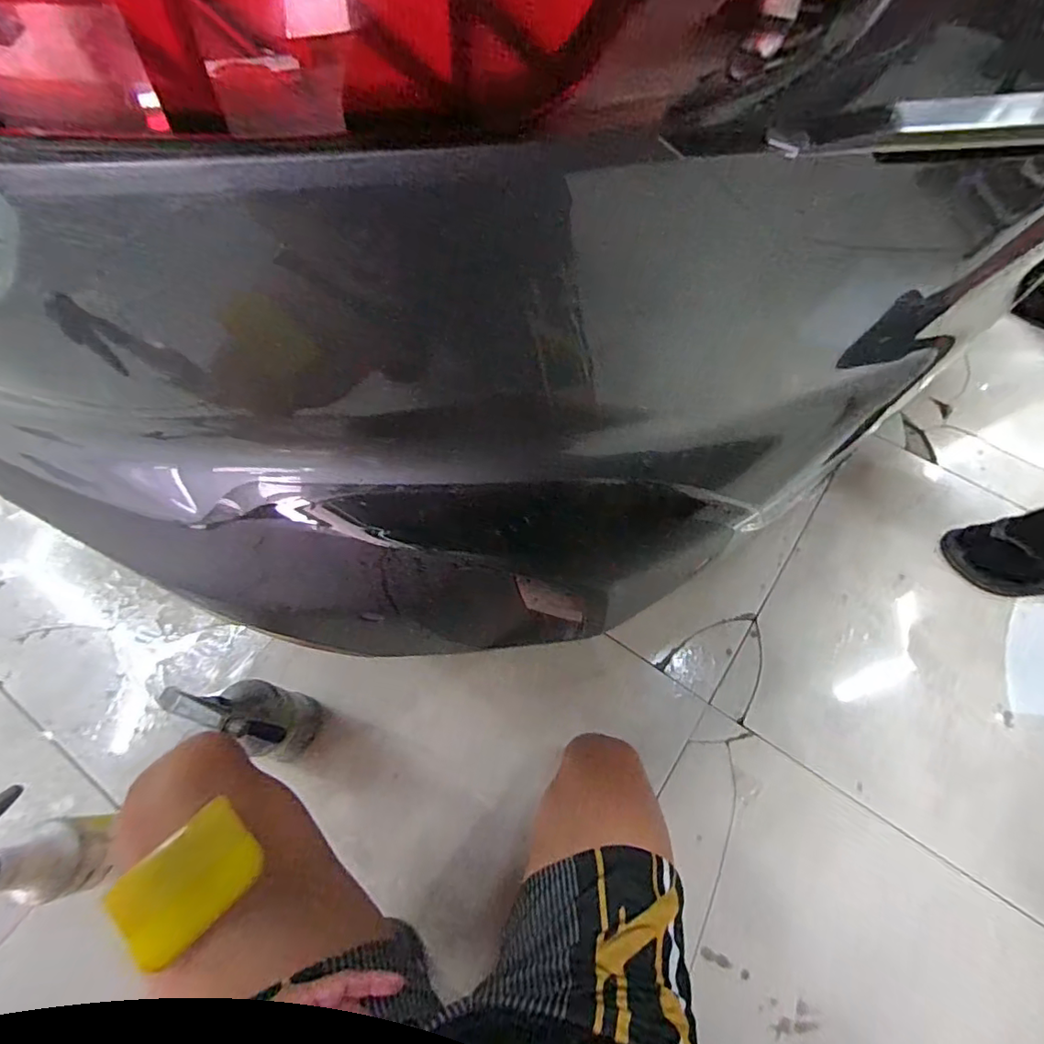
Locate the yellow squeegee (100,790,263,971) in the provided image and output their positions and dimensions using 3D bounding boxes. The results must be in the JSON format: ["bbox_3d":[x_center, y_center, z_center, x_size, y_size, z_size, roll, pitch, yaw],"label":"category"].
[{"bbox_3d":[-0.260,0.278,0.434,0.070,0.007,0.096,44,57,10],"label":"yellow squeegee"}]

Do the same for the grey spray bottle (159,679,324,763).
[{"bbox_3d":[-0.330,0.243,0.691,0.096,0.288,0.086,10,65,3],"label":"grey spray bottle"}]

